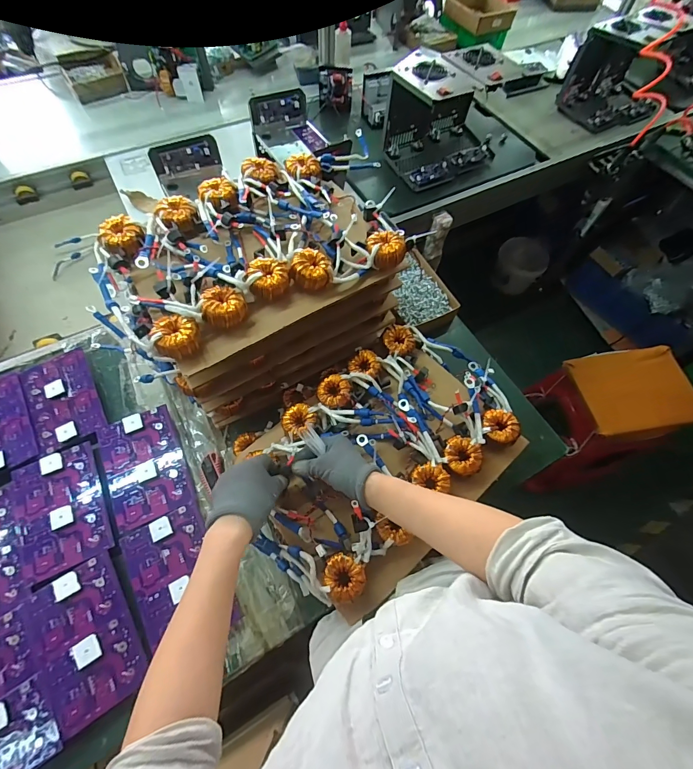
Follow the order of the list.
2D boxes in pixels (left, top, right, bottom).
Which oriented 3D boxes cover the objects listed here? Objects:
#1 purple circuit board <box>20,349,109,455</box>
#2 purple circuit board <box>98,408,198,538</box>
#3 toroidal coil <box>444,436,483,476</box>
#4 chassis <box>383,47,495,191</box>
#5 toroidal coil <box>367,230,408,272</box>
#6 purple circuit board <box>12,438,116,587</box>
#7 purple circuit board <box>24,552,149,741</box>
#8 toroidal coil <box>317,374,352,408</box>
[{"bbox_3d":[-0.548,0.024,0.699,0.122,0.013,0.196,-26,68,-15],"label":"purple circuit board"},{"bbox_3d":[-0.360,0.145,0.652,0.128,0.017,0.200,-24,67,-14],"label":"purple circuit board"},{"bbox_3d":[0.182,0.115,0.576,0.056,0.034,0.055,1,64,-2],"label":"toroidal coil"},{"bbox_3d":[0.283,-0.732,0.997,0.332,0.226,0.202,-26,68,-14],"label":"chassis"},{"bbox_3d":[0.063,-0.220,0.590,0.060,0.034,0.060,1,64,-2],"label":"toroidal coil"},{"bbox_3d":[-0.481,0.207,0.612,0.130,0.010,0.197,-25,68,-14],"label":"purple circuit board"},{"bbox_3d":[-0.382,0.372,0.534,0.120,0.013,0.197,-29,69,-16],"label":"purple circuit board"},{"bbox_3d":[-0.021,0.011,0.624,0.056,0.021,0.052,1,64,-2],"label":"toroidal coil"}]

